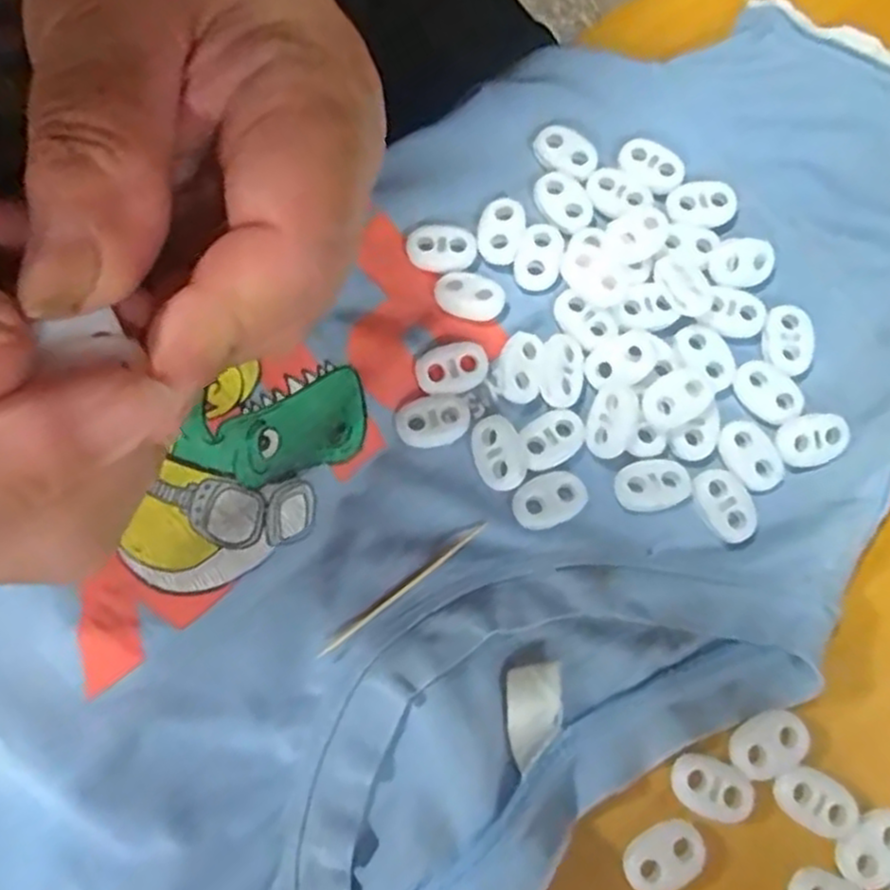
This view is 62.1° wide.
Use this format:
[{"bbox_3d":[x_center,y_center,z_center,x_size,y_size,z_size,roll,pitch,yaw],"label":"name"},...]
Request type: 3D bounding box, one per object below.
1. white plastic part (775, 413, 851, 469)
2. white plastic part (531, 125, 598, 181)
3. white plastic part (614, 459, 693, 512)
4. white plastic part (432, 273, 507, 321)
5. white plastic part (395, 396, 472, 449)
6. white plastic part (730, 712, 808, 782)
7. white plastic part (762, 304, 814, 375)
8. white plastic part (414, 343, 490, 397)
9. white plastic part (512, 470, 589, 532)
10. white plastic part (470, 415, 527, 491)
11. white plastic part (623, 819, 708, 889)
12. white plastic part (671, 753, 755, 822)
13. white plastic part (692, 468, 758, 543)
[{"bbox_3d":[0.109,-0.002,0.218,0.021,0.004,0.015,-21,77,-6],"label":"white plastic part"},{"bbox_3d":[0.039,-0.096,0.241,0.023,0.004,0.014,31,78,7],"label":"white plastic part"},{"bbox_3d":[0.061,0.011,0.216,0.021,0.004,0.015,-8,76,-2],"label":"white plastic part"},{"bbox_3d":[0.007,-0.046,0.229,0.022,0.005,0.014,23,77,5],"label":"white plastic part"},{"bbox_3d":[-0.004,-0.007,0.220,0.022,0.004,0.014,-5,76,-2],"label":"white plastic part"},{"bbox_3d":[0.088,0.082,0.200,0.021,0.004,0.016,-28,78,-7],"label":"white plastic part"},{"bbox_3d":[0.106,-0.033,0.227,0.014,0.005,0.022,1,76,0],"label":"white plastic part"},{"bbox_3d":[0.002,-0.024,0.223,0.022,0.004,0.015,-20,77,-5],"label":"white plastic part"},{"bbox_3d":[0.030,0.016,0.216,0.021,0.004,0.015,-25,77,-7],"label":"white plastic part"},{"bbox_3d":[0.016,0.002,0.218,0.014,0.006,0.022,-26,78,-7],"label":"white plastic part"},{"bbox_3d":[0.058,0.110,0.197,0.022,0.007,0.014,-28,78,-7],"label":"white plastic part"},{"bbox_3d":[0.072,0.093,0.199,0.022,0.004,0.014,19,77,4],"label":"white plastic part"},{"bbox_3d":[0.082,0.017,0.214,0.015,0.004,0.022,-31,78,-8],"label":"white plastic part"}]

